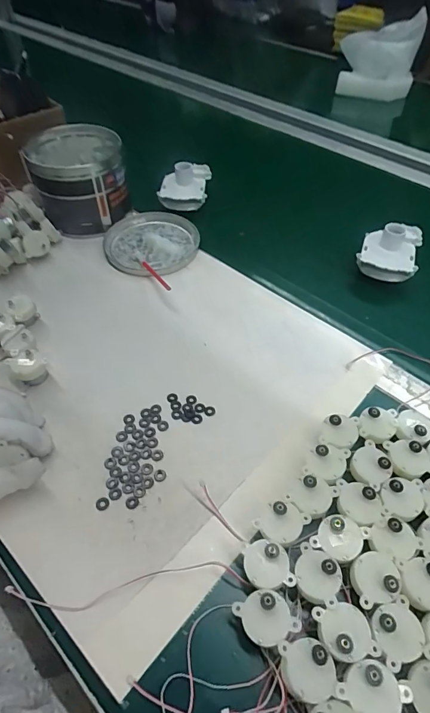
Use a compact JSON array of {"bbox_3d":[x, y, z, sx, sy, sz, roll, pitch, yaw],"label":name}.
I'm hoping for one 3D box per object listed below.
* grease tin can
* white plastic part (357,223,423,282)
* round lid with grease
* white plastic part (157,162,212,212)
[{"bbox_3d":[-0.191,-0.253,0.570,0.124,0.103,0.131,-22,55,-18],"label":"grease tin can"},{"bbox_3d":[0.231,-0.142,0.527,0.070,0.043,0.087,20,52,16],"label":"white plastic part"},{"bbox_3d":[-0.089,-0.161,0.564,0.127,0.022,0.131,1,51,-1],"label":"round lid with grease"},{"bbox_3d":[-0.047,-0.266,0.617,0.071,0.047,0.086,8,51,5],"label":"white plastic part"}]

